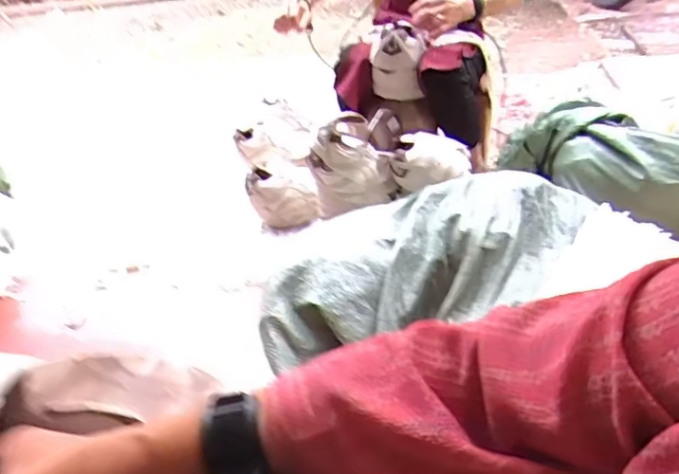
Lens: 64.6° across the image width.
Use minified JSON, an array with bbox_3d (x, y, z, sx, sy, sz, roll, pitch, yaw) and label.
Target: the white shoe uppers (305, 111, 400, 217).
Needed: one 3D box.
[{"bbox_3d":[0.024,-0.179,1.370,0.195,0.260,0.116,-30,43,-28],"label":"white shoe uppers"}]

